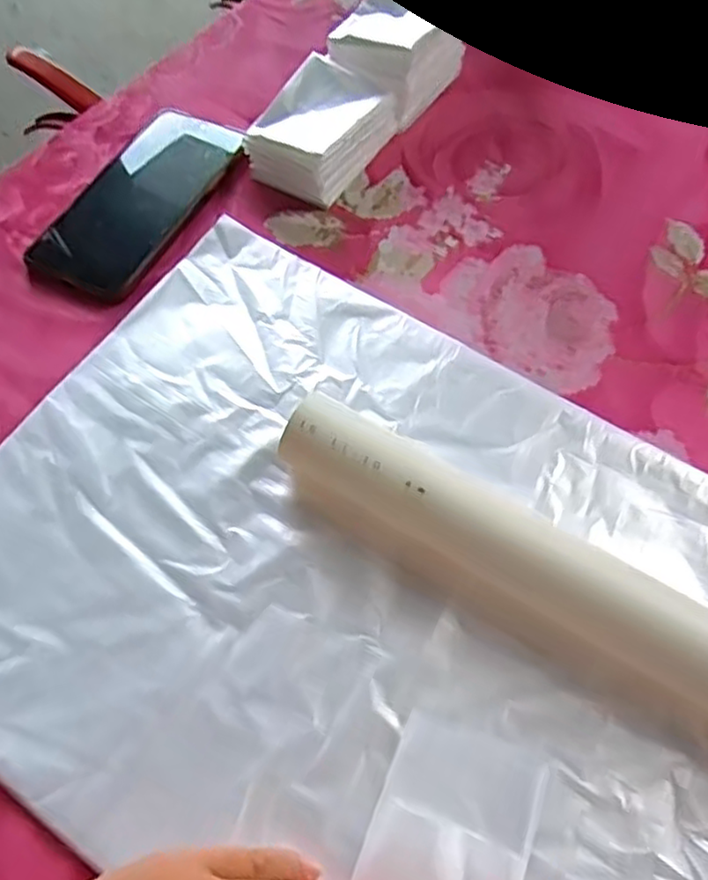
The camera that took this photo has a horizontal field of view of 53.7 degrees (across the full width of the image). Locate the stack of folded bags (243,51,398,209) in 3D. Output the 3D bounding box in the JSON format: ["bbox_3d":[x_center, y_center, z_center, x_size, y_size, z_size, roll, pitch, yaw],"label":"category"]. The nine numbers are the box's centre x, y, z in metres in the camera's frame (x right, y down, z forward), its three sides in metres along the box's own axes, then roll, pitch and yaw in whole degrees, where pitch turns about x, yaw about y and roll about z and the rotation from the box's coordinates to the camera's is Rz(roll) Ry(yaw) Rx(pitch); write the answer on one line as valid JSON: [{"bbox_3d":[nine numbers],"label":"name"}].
[{"bbox_3d":[-0.023,-0.207,0.472,0.067,0.041,0.087,31,67,17],"label":"stack of folded bags"}]

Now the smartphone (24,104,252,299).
[{"bbox_3d":[-0.144,-0.164,0.471,0.082,0.010,0.161,26,65,15],"label":"smartphone"}]

